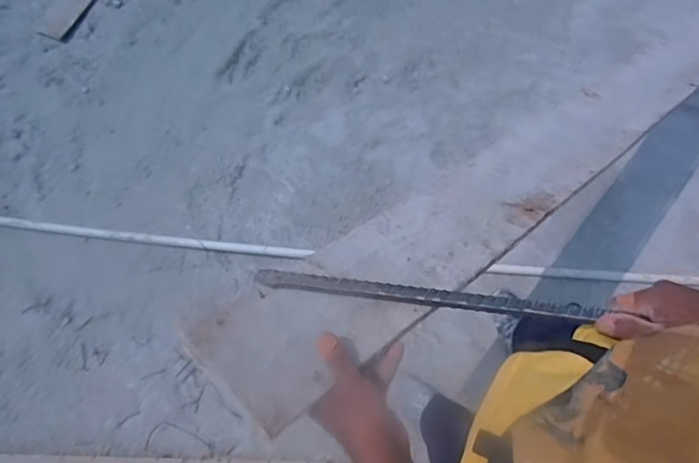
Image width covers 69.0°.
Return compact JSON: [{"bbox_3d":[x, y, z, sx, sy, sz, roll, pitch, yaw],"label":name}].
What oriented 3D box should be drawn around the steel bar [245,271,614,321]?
[{"bbox_3d":[0.078,0.071,0.576,0.376,0.015,0.019,6,72,8],"label":"steel bar"}]

